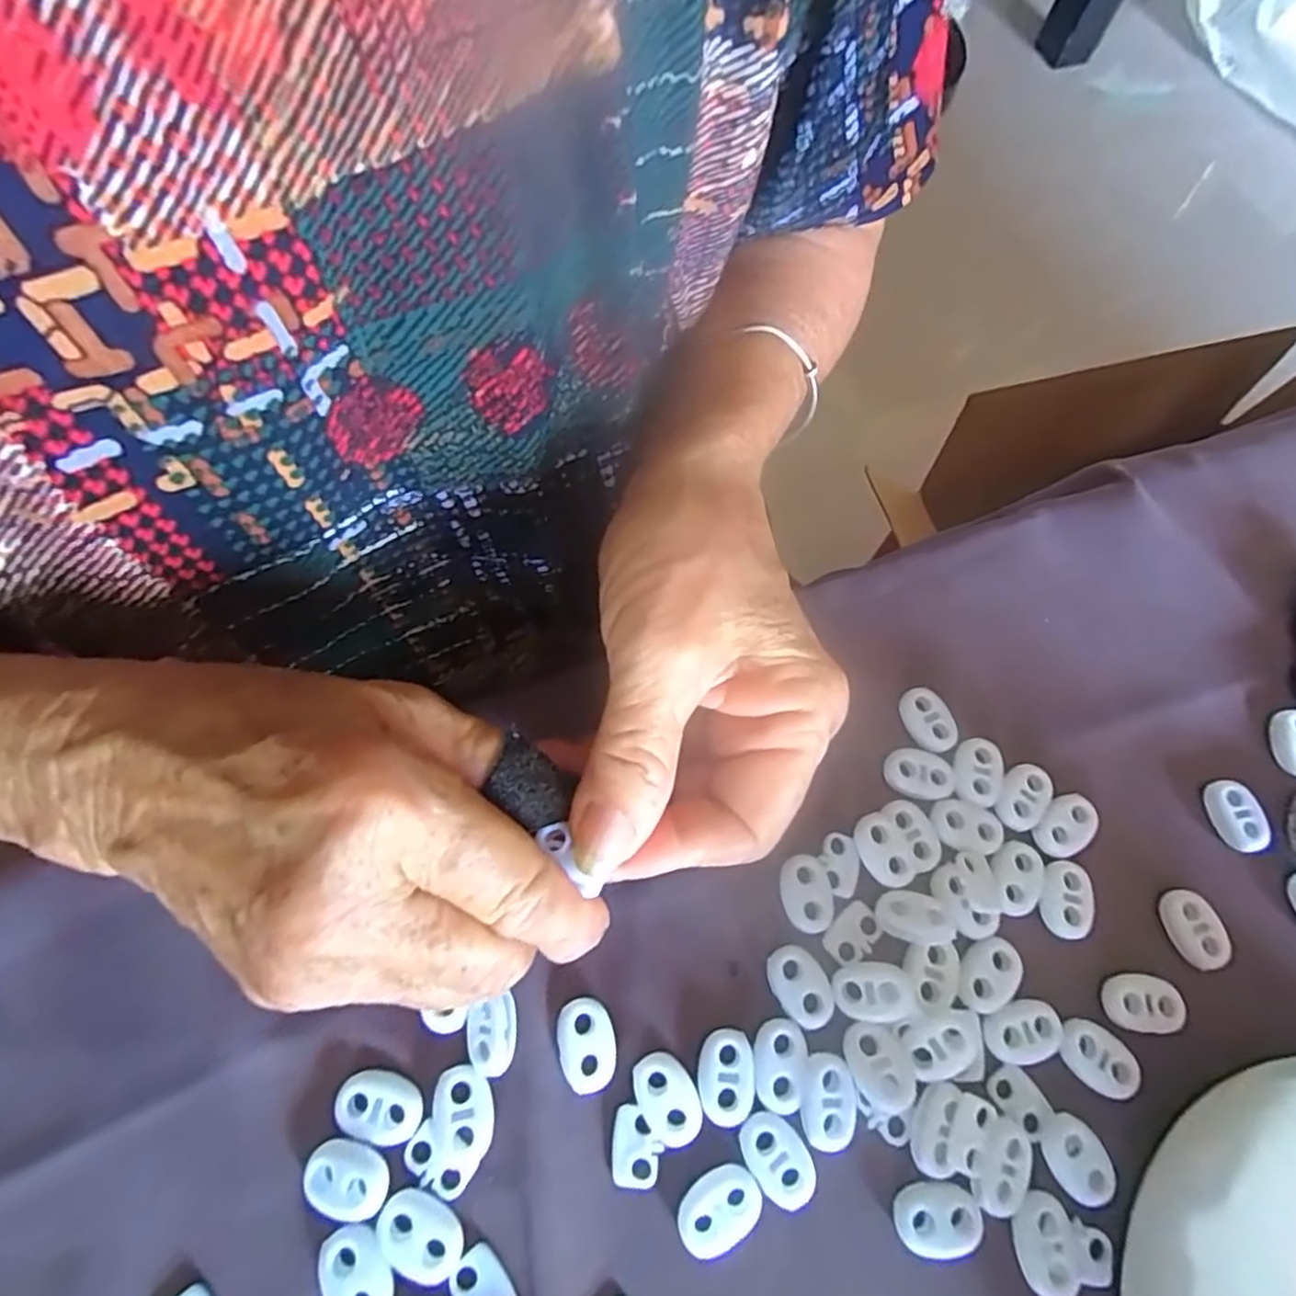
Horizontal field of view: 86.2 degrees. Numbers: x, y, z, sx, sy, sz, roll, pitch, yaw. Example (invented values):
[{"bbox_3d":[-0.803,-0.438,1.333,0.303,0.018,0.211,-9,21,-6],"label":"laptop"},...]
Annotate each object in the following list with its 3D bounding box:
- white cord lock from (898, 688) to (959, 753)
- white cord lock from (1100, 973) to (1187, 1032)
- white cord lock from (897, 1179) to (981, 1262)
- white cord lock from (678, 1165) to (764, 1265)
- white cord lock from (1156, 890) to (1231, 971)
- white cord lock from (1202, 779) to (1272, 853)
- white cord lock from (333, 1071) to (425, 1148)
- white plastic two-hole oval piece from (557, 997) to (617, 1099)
[{"bbox_3d":[0.094,0.023,0.230,0.014,0.004,0.023,-20,68,-10],"label":"white cord lock"},{"bbox_3d":[0.144,0.103,0.202,0.020,0.005,0.015,6,66,1],"label":"white cord lock"},{"bbox_3d":[0.075,0.149,0.181,0.021,0.006,0.016,-7,67,-4],"label":"white cord lock"},{"bbox_3d":[0.018,0.146,0.180,0.022,0.005,0.016,-31,71,-14],"label":"white cord lock"},{"bbox_3d":[0.166,0.086,0.211,0.014,0.006,0.022,-5,67,-3],"label":"white cord lock"},{"bbox_3d":[0.191,0.054,0.225,0.013,0.006,0.023,-14,68,-8],"label":"white cord lock"},{"bbox_3d":[-0.071,0.122,0.184,0.022,0.004,0.015,18,67,6],"label":"white cord lock"},{"bbox_3d":[-0.017,0.110,0.191,0.015,0.004,0.023,-14,67,-7],"label":"white plastic two-hole oval piece"}]

